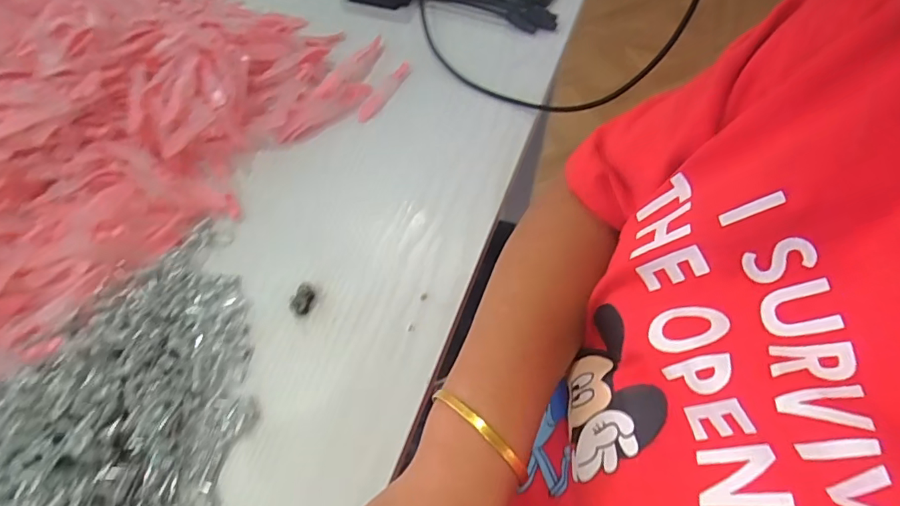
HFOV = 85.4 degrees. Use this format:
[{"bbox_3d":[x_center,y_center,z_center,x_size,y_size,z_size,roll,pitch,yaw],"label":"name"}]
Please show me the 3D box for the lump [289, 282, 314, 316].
[{"bbox_3d":[-0.113,0.034,0.370,0.014,0.017,0.024,2,63,2],"label":"lump"}]

